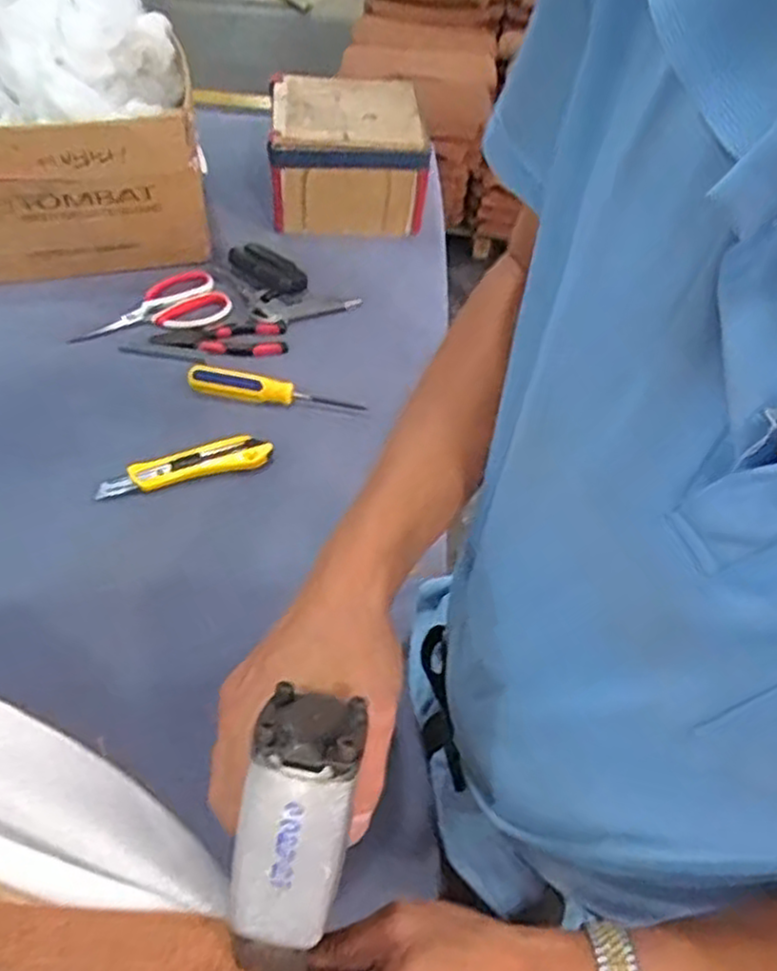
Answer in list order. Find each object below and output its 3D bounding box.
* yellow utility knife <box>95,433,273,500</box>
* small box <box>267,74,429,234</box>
[{"bbox_3d":[-0.200,-0.021,0.729,0.167,0.011,0.040,-16,52,-17],"label":"yellow utility knife"},{"bbox_3d":[-0.062,-0.465,1.034,0.208,0.129,0.203,-6,50,-9],"label":"small box"}]

